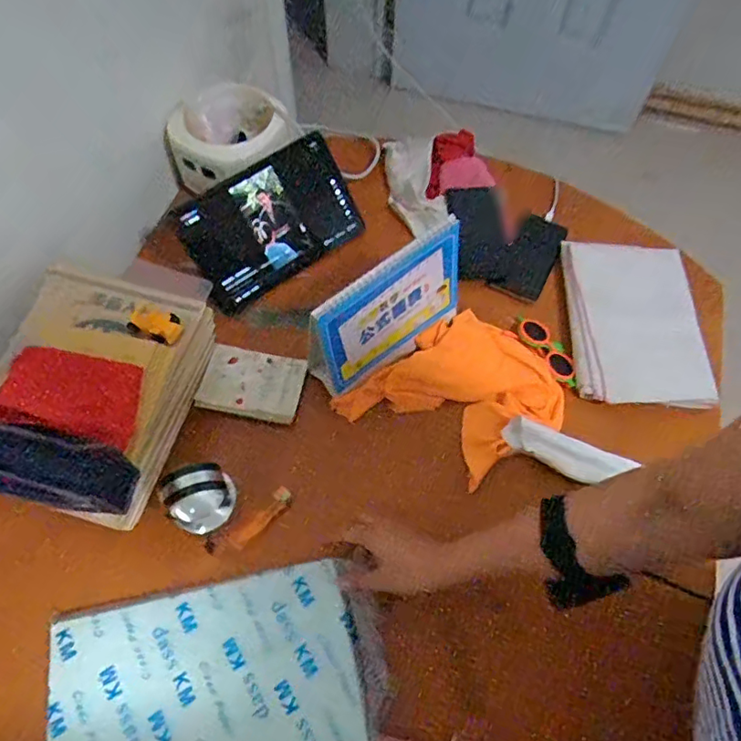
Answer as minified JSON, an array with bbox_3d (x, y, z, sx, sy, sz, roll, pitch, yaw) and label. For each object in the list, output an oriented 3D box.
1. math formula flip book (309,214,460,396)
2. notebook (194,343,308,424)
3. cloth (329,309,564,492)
[{"bbox_3d":[0.023,-0.076,0.677,0.220,0.169,0.058,-33,66,-16],"label":"math formula flip book"},{"bbox_3d":[-0.152,0.013,0.706,0.128,0.013,0.098,9,62,5],"label":"notebook"},{"bbox_3d":[0.115,0.033,0.707,0.243,0.037,0.200,-39,68,-19],"label":"cloth"}]

